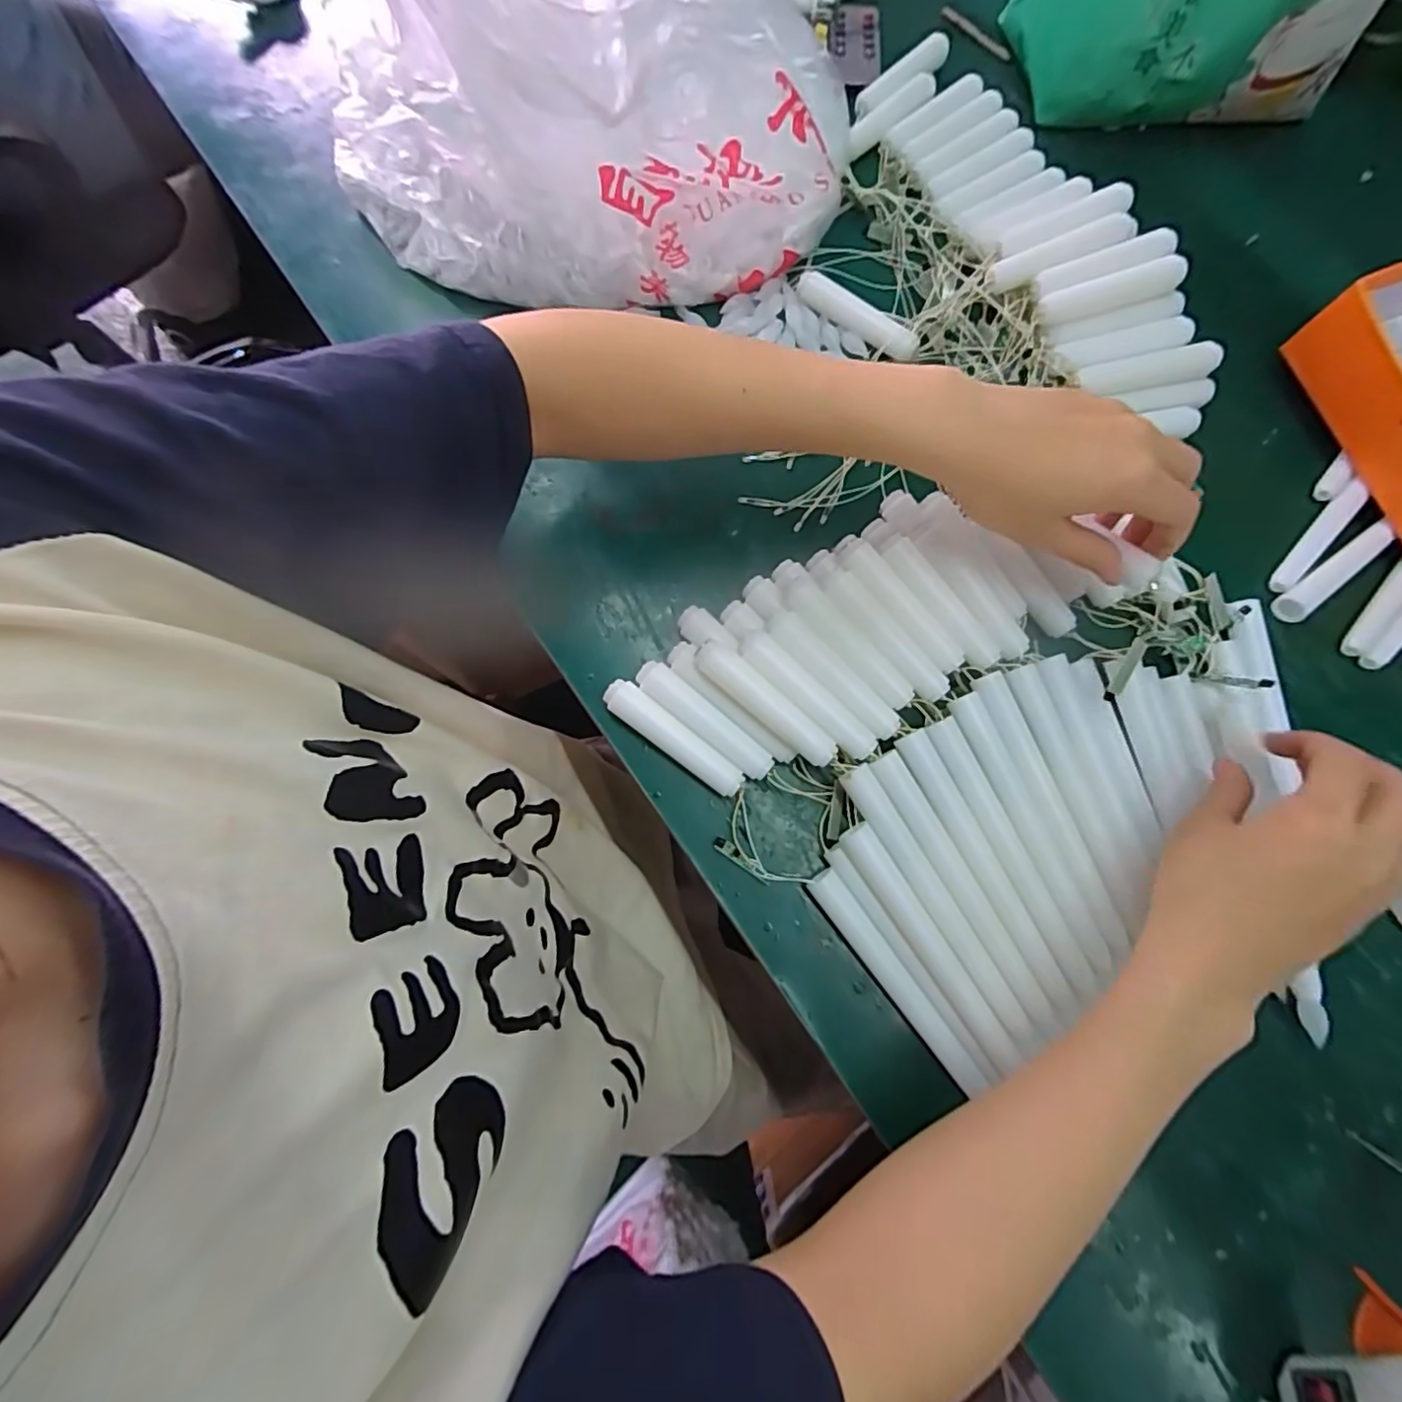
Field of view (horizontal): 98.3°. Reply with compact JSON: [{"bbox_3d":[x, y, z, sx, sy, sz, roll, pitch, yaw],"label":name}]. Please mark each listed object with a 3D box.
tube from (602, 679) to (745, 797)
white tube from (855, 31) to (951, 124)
[{"bbox_3d":[-0.015,0.020,0.336,0.088,0.014,0.020,38,79,6],"label":"tube"},{"bbox_3d":[0.155,-0.477,0.467,0.109,0.016,0.022,-38,81,-9],"label":"white tube"}]

